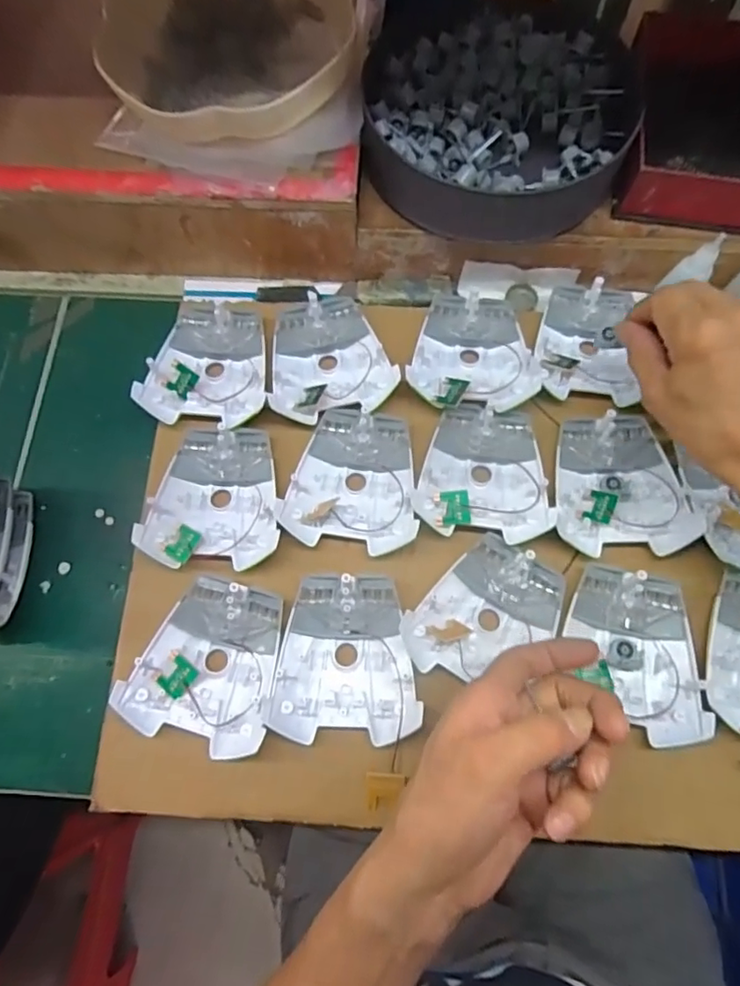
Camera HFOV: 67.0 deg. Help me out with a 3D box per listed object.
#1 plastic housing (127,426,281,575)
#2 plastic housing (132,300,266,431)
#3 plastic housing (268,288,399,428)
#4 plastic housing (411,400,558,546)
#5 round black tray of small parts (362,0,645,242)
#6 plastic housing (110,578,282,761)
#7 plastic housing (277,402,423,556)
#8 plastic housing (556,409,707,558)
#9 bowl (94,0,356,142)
[{"bbox_3d":[-0.112,0.002,0.420,0.096,0.016,0.110,10,73,3],"label":"plastic housing"},{"bbox_3d":[-0.127,-0.105,0.455,0.093,0.020,0.111,13,73,4],"label":"plastic housing"},{"bbox_3d":[-0.036,-0.114,0.458,0.097,0.020,0.110,-13,73,-4],"label":"plastic housing"},{"bbox_3d":[0.087,-0.018,0.423,0.096,0.019,0.106,6,73,1],"label":"plastic housing"},{"bbox_3d":[0.103,-0.311,0.456,0.209,0.043,0.230,11,73,3],"label":"round black tray of small parts"},{"bbox_3d":[-0.108,0.117,0.386,0.096,0.022,0.107,18,74,5],"label":"plastic housing"},{"bbox_3d":[-0.011,-0.012,0.424,0.093,0.014,0.108,9,73,2],"label":"plastic housing"},{"bbox_3d":[0.186,-0.009,0.418,0.094,0.019,0.107,0,73,0],"label":"plastic housing"},{"bbox_3d":[-0.109,-0.375,0.448,0.196,0.041,0.235,0,73,0],"label":"bowl"}]

